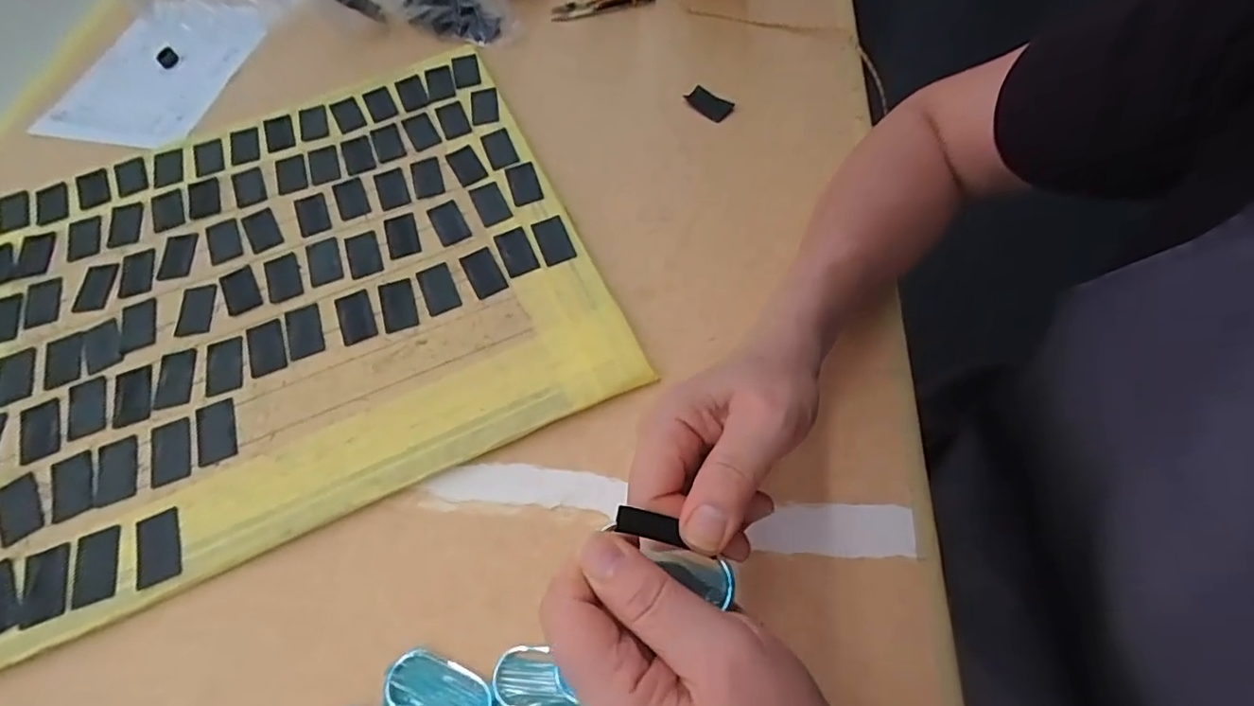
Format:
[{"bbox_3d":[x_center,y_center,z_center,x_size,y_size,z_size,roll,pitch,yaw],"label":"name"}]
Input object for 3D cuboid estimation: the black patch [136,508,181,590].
[{"bbox_3d":[-0.275,0.112,0.336,0.024,0.004,0.042,-21,63,-8],"label":"black patch"}]

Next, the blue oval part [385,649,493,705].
[{"bbox_3d":[-0.097,0.176,0.297,0.057,0.005,0.031,17,64,12],"label":"blue oval part"}]

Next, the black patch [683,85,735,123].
[{"bbox_3d":[0.072,-0.216,0.496,0.024,0.009,0.044,-38,66,-16],"label":"black patch"}]

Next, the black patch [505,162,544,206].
[{"bbox_3d":[-0.082,-0.135,0.457,0.023,0.004,0.042,-16,62,-5],"label":"black patch"}]

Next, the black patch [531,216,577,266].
[{"bbox_3d":[-0.055,-0.084,0.427,0.024,0.004,0.042,-19,62,-7],"label":"black patch"}]

